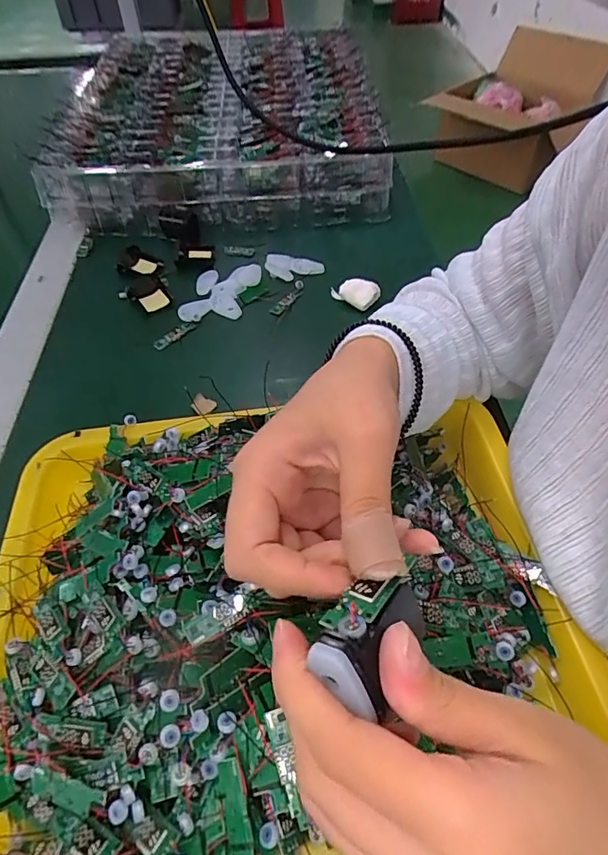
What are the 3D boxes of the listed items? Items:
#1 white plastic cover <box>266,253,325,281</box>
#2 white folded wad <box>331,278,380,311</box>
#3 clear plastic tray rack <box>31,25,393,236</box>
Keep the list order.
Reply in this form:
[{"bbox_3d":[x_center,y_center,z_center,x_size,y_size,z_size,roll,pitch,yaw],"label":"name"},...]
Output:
[{"bbox_3d":[-0.010,-0.175,0.525,0.061,0.016,0.026,-5,51,-2],"label":"white plastic cover"},{"bbox_3d":[0.050,-0.129,0.482,0.047,0.030,0.024,4,51,6],"label":"white folded wad"},{"bbox_3d":[-0.111,-0.461,0.719,0.399,0.083,0.533,-3,51,0],"label":"clear plastic tray rack"}]

